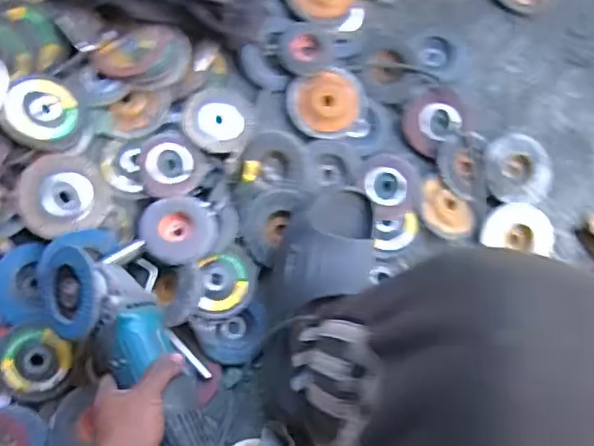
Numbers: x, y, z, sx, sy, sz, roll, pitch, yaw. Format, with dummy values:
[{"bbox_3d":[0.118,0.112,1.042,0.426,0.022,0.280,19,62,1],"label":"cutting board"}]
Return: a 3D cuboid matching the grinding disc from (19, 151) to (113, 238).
[{"bbox_3d":[-0.268,-0.034,0.699,0.097,0.021,0.089,-4,99,-23],"label":"grinding disc"}]

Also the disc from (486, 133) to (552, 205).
[{"bbox_3d":[0.303,-0.075,0.829,0.093,0.010,0.093,1,84,-6],"label":"disc"}]

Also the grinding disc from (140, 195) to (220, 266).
[{"bbox_3d":[-0.141,0.008,0.734,0.090,0.005,0.084,7,69,-20],"label":"grinding disc"}]

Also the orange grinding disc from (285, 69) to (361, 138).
[{"bbox_3d":[0.038,-0.157,0.798,0.093,0.013,0.087,1,84,-6],"label":"orange grinding disc"}]

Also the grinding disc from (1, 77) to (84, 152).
[{"bbox_3d":[-0.287,-0.125,0.689,0.085,0.008,0.082,11,74,-45],"label":"grinding disc"}]

